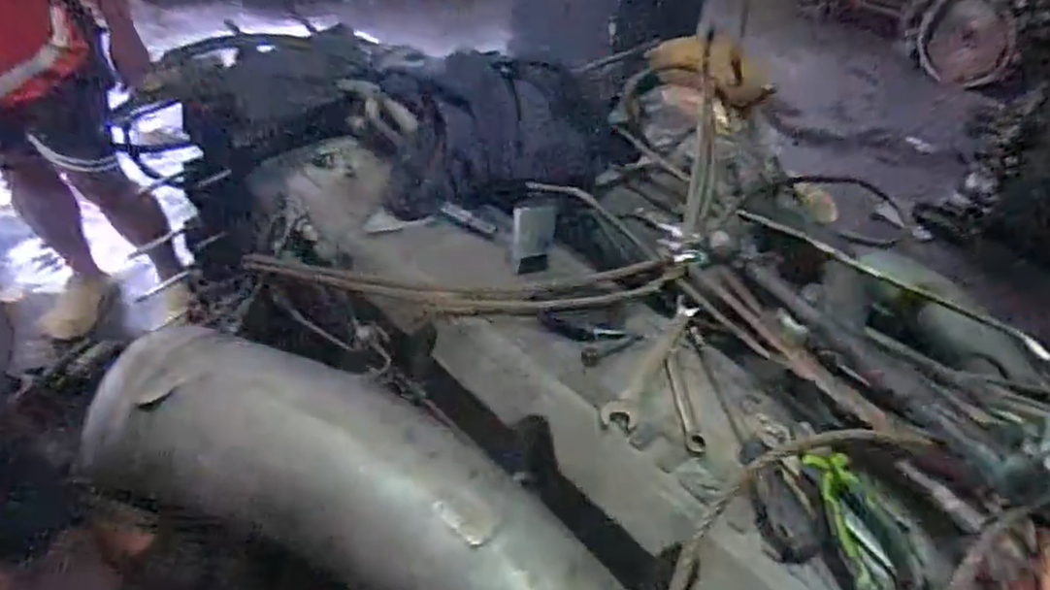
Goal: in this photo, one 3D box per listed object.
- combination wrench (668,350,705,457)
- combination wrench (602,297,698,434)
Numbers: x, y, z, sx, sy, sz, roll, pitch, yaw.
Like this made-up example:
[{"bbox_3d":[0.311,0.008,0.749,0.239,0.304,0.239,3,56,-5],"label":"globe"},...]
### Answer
[{"bbox_3d":[0.146,0.095,0.622,0.017,0.004,0.118,4,41,-5],"label":"combination wrench"},{"bbox_3d":[0.123,0.062,0.653,0.029,0.008,0.185,24,44,18],"label":"combination wrench"}]

